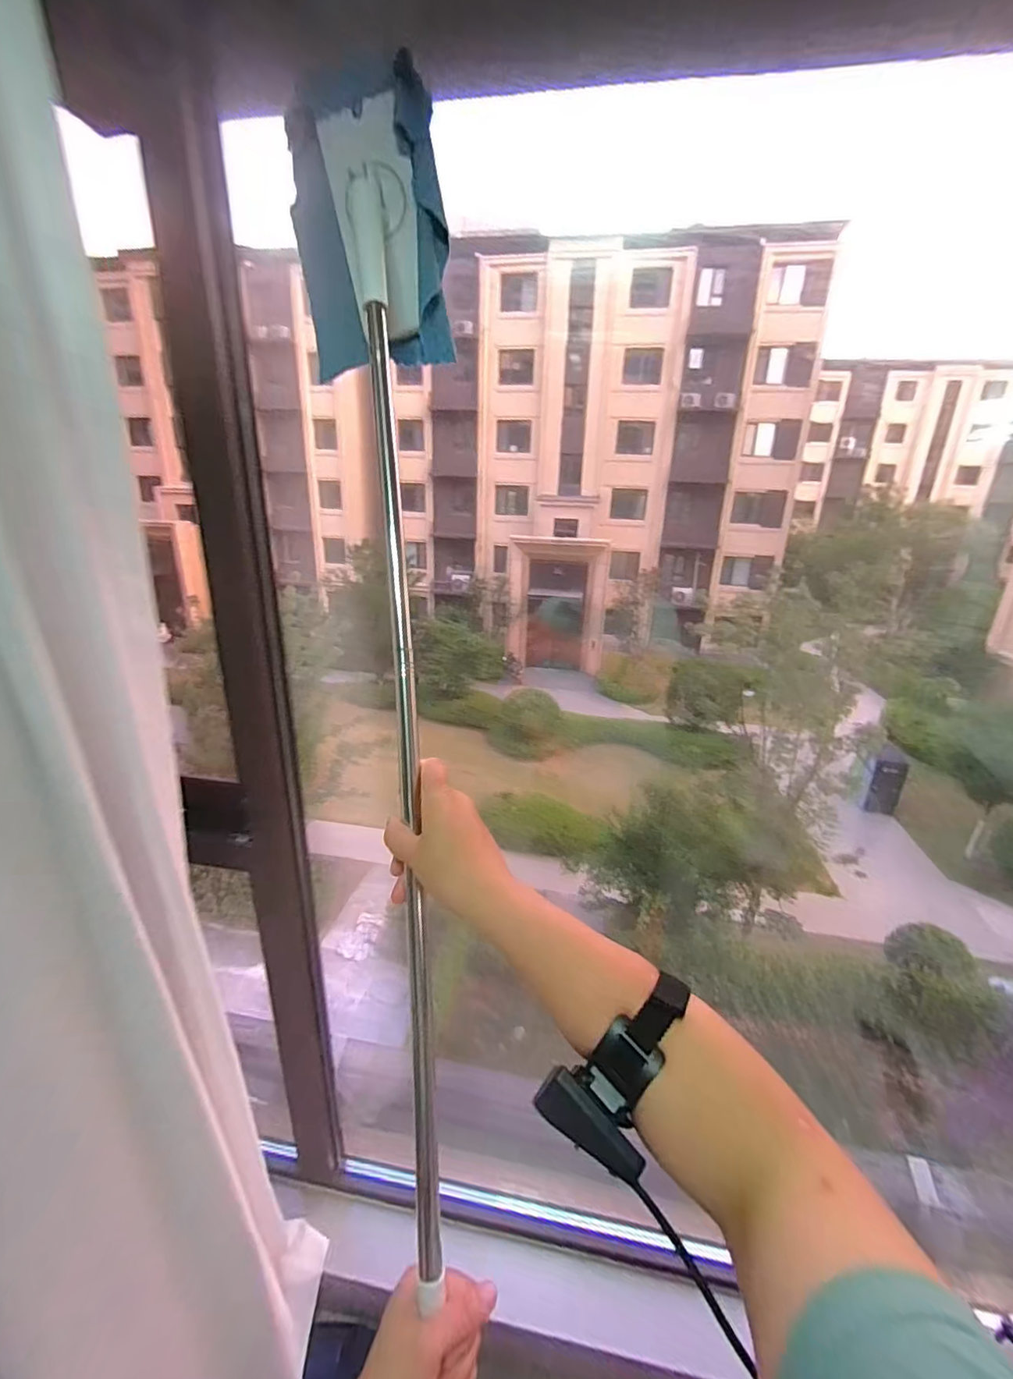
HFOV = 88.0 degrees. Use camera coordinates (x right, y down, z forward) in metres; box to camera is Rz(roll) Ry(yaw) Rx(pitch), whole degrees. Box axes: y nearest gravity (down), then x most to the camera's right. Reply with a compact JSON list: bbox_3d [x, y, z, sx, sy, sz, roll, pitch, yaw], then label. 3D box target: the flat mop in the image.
[{"bbox_3d":[-0.125,-0.078,0.496,0.160,1.071,0.116,-1,-8,-9],"label":"flat mop"}]

